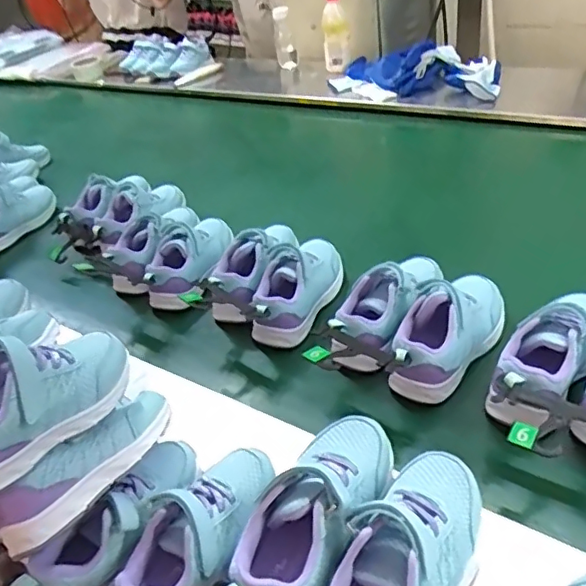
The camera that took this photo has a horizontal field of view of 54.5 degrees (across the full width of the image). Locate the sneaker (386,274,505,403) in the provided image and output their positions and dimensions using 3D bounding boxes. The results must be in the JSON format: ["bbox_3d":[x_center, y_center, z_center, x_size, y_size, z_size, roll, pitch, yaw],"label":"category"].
[{"bbox_3d":[0.157,0.036,0.583,0.172,0.077,0.075,-30,43,-32],"label":"sneaker"}]

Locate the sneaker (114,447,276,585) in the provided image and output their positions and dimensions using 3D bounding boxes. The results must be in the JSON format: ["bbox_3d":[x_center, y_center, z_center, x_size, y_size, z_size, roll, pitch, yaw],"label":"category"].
[{"bbox_3d":[-0.068,0.178,0.424,0.073,0.065,0.156,8,37,16],"label":"sneaker"}]

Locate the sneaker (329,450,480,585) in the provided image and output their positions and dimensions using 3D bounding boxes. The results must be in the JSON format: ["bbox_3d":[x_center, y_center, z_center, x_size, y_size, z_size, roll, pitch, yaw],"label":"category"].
[{"bbox_3d":[0.076,0.181,0.383,0.077,0.071,0.185,17,40,26],"label":"sneaker"}]

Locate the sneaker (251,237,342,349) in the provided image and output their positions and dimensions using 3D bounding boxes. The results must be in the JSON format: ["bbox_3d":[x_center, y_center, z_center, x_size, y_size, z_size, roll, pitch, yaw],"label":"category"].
[{"bbox_3d":[0.006,0.001,0.687,0.075,0.086,0.175,14,39,23],"label":"sneaker"}]

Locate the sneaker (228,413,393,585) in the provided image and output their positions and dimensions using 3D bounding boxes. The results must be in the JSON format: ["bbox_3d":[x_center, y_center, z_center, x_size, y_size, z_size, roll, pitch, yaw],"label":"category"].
[{"bbox_3d":[0.018,0.156,0.415,0.069,0.077,0.177,16,40,25],"label":"sneaker"}]

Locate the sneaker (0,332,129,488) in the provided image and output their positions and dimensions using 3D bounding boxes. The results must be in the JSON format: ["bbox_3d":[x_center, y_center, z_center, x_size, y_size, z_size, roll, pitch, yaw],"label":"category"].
[{"bbox_3d":[-0.185,0.069,0.404,0.148,0.066,0.076,-29,42,-31],"label":"sneaker"}]

